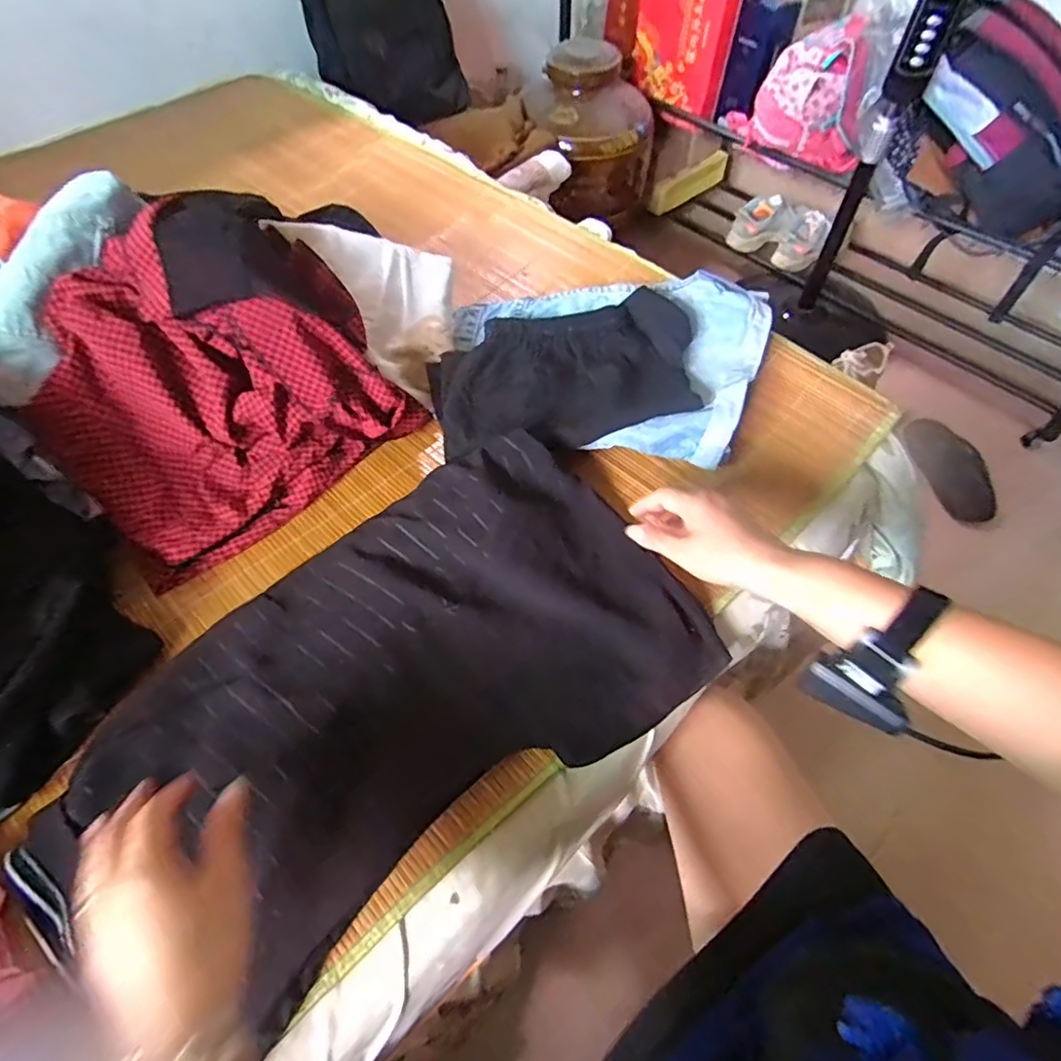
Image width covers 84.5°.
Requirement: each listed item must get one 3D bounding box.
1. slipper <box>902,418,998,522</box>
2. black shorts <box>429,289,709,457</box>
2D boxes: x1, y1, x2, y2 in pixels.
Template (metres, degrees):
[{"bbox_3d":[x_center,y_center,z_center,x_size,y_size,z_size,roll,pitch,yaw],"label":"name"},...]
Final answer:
[{"bbox_3d":[0.894,-0.132,1.231,0.052,0.106,0.248,-33,89,-19],"label":"slipper"},{"bbox_3d":[0.040,-0.165,0.623,0.287,0.041,0.183,-10,58,-6],"label":"black shorts"}]

